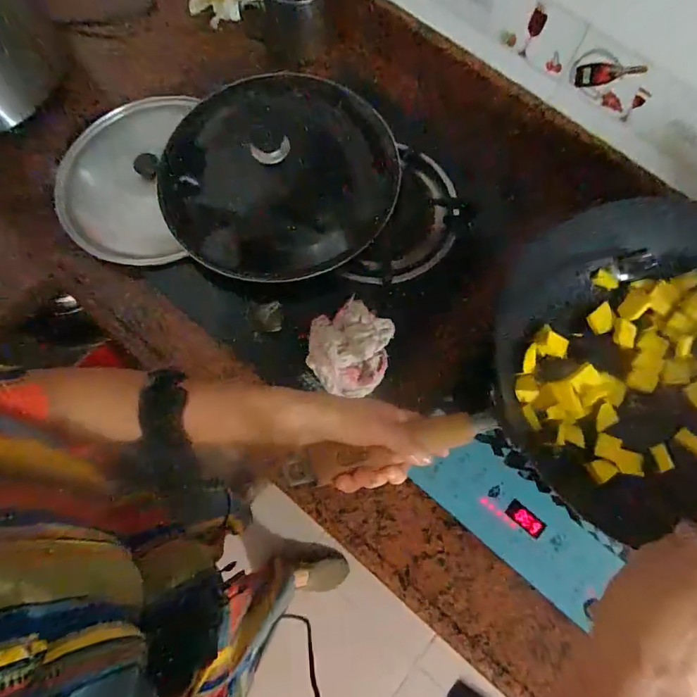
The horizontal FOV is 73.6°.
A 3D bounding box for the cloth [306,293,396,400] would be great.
[{"bbox_3d":[0.002,-0.004,0.575,0.096,0.044,0.116,6,75,1],"label":"cloth"}]

